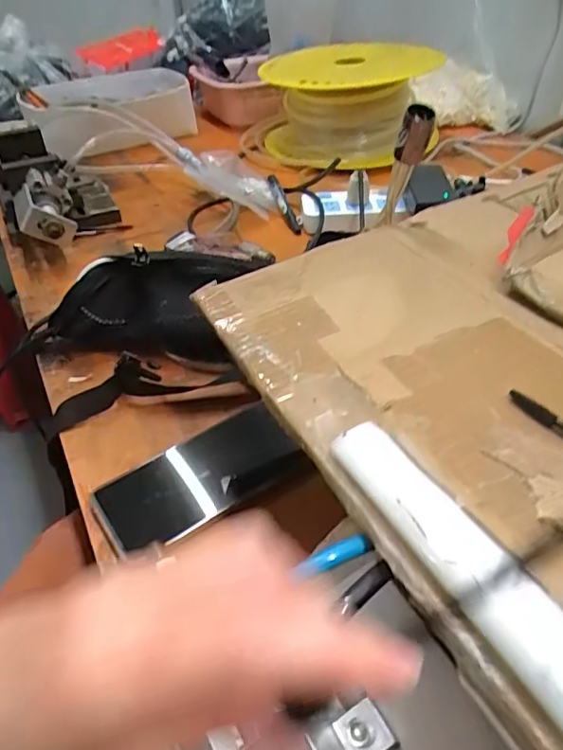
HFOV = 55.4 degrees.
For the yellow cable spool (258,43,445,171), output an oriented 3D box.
[{"bbox_3d":[0.107,-0.444,0.875,0.267,0.131,0.276,0,39,0],"label":"yellow cable spool"}]

